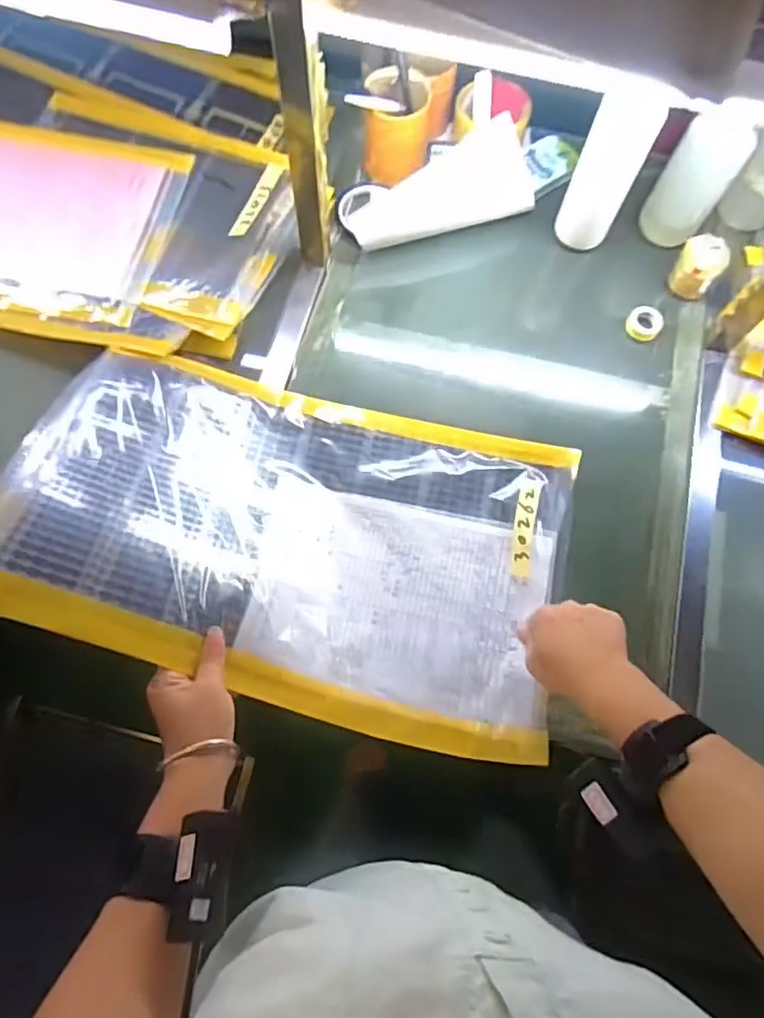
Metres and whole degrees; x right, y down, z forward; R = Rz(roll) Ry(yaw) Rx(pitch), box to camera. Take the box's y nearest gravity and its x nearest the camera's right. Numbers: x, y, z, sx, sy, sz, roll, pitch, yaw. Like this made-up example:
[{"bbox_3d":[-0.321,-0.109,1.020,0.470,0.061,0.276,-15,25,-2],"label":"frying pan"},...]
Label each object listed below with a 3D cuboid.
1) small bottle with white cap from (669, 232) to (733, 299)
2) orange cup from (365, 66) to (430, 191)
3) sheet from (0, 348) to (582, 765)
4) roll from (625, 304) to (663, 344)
[{"bbox_3d":[0.378,-0.291,0.719,0.054,0.057,0.048,33,75,8],"label":"small bottle with white cap"},{"bbox_3d":[0.019,-0.470,0.735,0.077,0.092,0.084,1,74,-2],"label":"orange cup"},{"bbox_3d":[-0.066,0.014,0.579,0.506,0.089,0.322,19,57,-12],"label":"sheet"},{"bbox_3d":[0.317,-0.224,0.719,0.040,0.022,0.036,38,76,9],"label":"roll"}]

